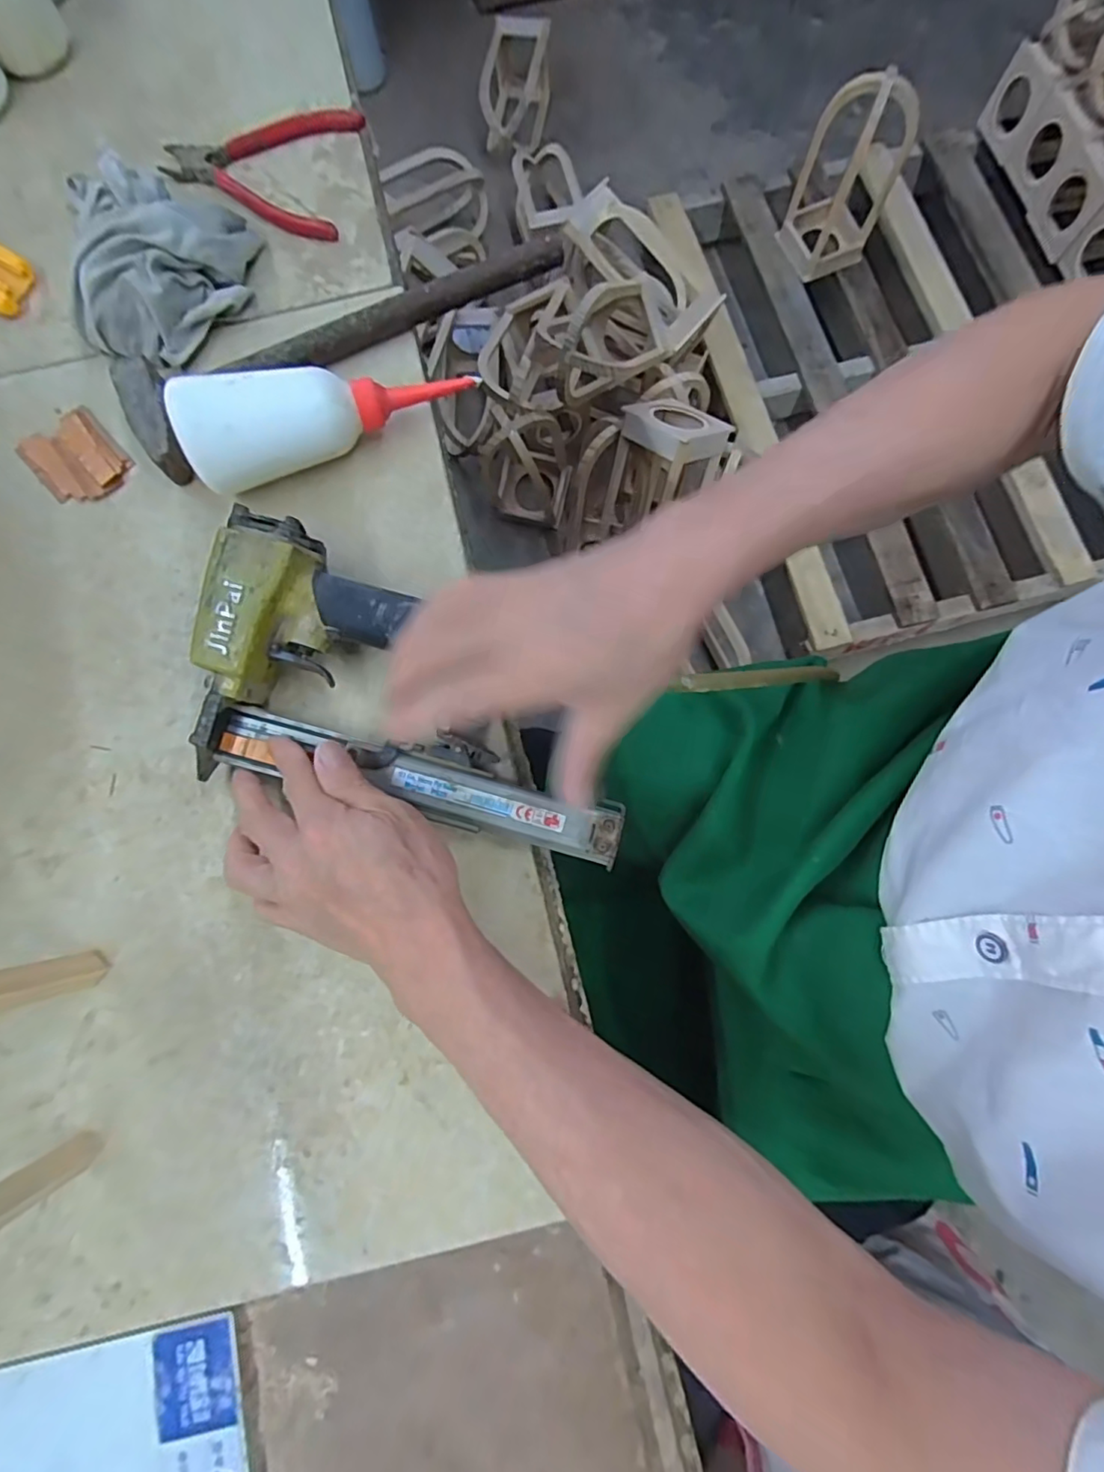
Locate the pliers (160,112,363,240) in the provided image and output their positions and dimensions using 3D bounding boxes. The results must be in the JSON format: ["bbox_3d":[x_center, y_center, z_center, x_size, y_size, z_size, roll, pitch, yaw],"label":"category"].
[{"bbox_3d":[-0.224,-0.427,0.431,0.144,0.013,0.109,7,79,2],"label":"pliers"}]

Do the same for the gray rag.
[{"bbox_3d":[-0.268,-0.327,0.393,0.105,0.050,0.127,2,79,1],"label":"gray rag"}]

